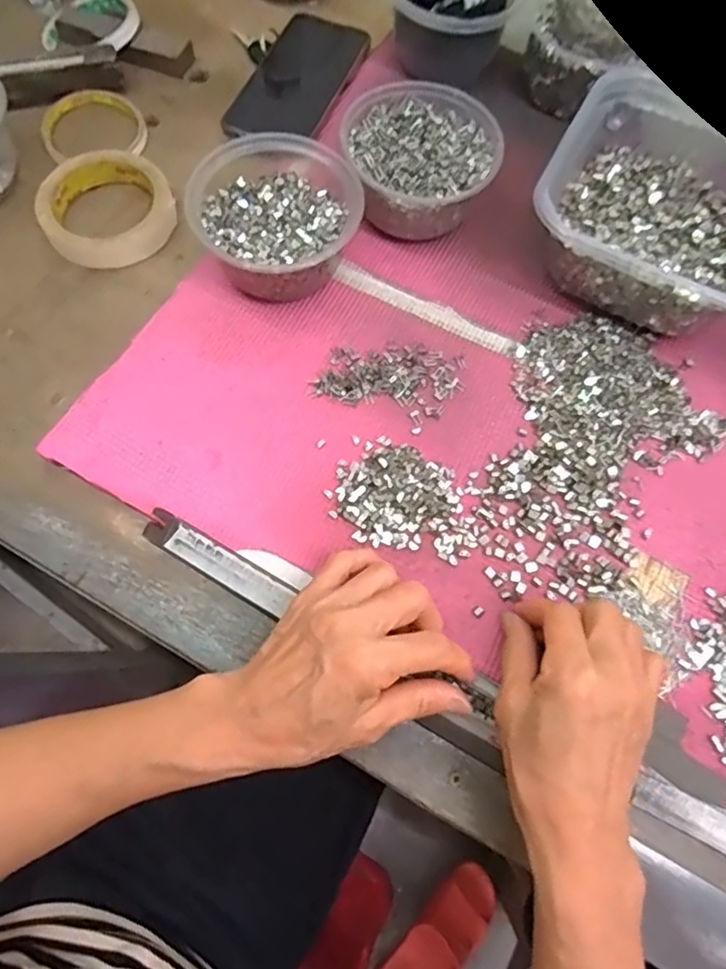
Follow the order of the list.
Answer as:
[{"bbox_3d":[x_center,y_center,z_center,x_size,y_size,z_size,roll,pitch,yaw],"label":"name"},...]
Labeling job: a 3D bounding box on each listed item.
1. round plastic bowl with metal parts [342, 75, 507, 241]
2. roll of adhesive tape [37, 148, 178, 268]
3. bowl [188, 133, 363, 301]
[{"bbox_3d":[0.042,-0.240,0.456,0.108,0.059,0.111,1,69,-2],"label":"round plastic bowl with metal parts"},{"bbox_3d":[-0.198,-0.214,0.464,0.096,0.020,0.093,1,69,-2],"label":"roll of adhesive tape"},{"bbox_3d":[-0.060,-0.185,0.429,0.109,0.060,0.110,1,69,-2],"label":"bowl"}]

